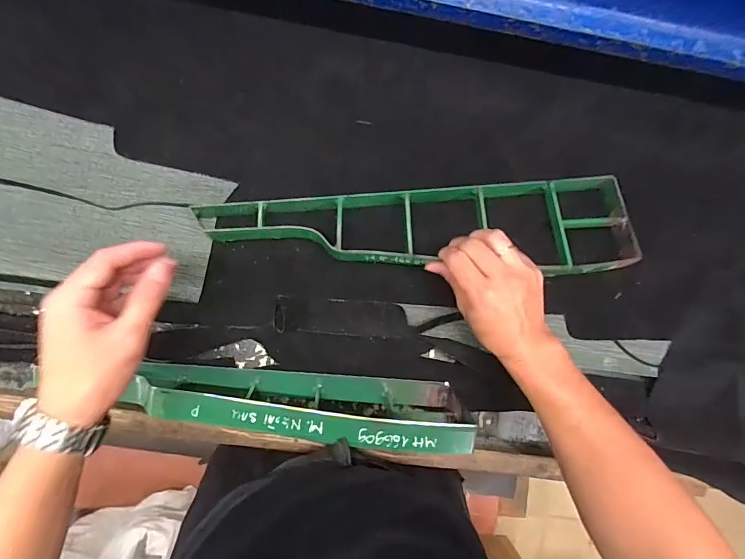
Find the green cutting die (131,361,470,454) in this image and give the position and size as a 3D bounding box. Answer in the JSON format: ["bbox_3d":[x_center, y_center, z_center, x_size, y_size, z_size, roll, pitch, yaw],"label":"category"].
[{"bbox_3d":[-0.076,0.134,0.458,0.360,0.125,0.046,5,91,-5],"label":"green cutting die"}]

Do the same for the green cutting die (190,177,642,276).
[{"bbox_3d":[0.048,-0.056,0.448,0.468,0.045,0.103,-1,94,-3],"label":"green cutting die"}]

